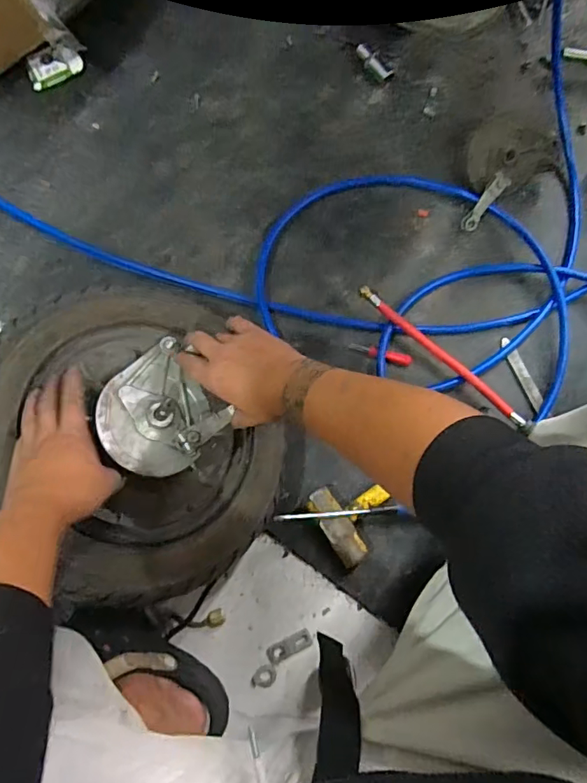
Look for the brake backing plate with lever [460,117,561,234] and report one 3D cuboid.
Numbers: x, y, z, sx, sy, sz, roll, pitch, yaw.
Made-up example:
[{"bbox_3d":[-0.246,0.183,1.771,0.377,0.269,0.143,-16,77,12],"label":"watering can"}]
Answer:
[{"bbox_3d":[0.340,-0.369,0.814,0.214,0.040,0.120,-36,108,1],"label":"brake backing plate with lever"}]

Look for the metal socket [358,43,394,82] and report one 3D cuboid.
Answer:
[{"bbox_3d":[0.140,-0.570,0.881,0.075,0.018,0.025,41,82,5],"label":"metal socket"}]

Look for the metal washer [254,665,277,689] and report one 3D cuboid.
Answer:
[{"bbox_3d":[-0.040,0.397,0.705,0.029,0.004,0.029,0,80,-2],"label":"metal washer"}]

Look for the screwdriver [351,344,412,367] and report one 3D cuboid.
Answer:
[{"bbox_3d":[0.135,-0.057,0.782,0.097,0.018,0.018,14,80,1],"label":"screwdriver"}]

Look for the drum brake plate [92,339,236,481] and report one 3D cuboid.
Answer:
[{"bbox_3d":[-0.139,0.016,0.567,0.133,0.052,0.154,48,59,-5],"label":"drum brake plate"}]

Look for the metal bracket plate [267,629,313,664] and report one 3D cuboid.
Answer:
[{"bbox_3d":[-0.005,0.359,0.712,0.066,0.004,0.024,-25,82,-6],"label":"metal bracket plate"}]

